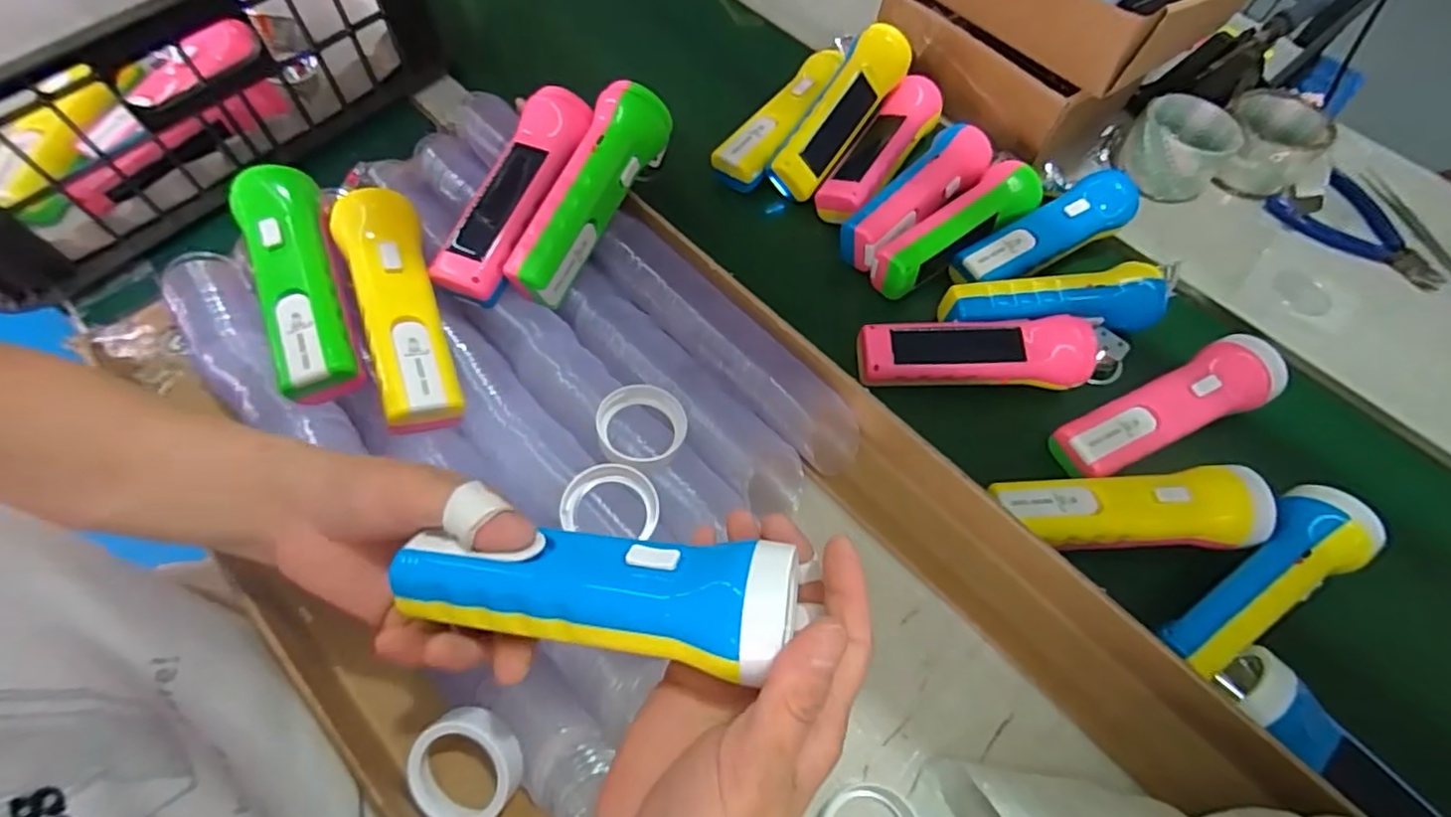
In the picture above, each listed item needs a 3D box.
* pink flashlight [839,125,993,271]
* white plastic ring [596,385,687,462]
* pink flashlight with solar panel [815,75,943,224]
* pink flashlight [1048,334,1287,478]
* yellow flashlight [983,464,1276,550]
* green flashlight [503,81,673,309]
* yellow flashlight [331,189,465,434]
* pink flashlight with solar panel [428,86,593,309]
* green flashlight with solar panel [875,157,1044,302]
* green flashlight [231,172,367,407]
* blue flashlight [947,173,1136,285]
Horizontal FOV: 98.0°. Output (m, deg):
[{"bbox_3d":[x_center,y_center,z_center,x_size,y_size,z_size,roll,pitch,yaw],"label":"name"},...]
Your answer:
[{"bbox_3d":[0.160,-0.175,0.516,0.046,0.034,0.166,40,68,15],"label":"pink flashlight"},{"bbox_3d":[-0.051,0.011,0.387,0.053,0.022,0.052,1,63,-3],"label":"white plastic ring"},{"bbox_3d":[0.133,-0.220,0.537,0.045,0.035,0.161,31,66,12],"label":"pink flashlight with solar panel"},{"bbox_3d":[0.306,0.003,0.442,0.179,0.043,0.047,-21,66,-13],"label":"pink flashlight"},{"bbox_3d":[0.251,0.065,0.400,0.160,0.043,0.047,1,63,-3],"label":"yellow flashlight"},{"bbox_3d":[-0.092,-0.144,0.420,0.048,0.039,0.159,25,77,9],"label":"green flashlight"},{"bbox_3d":[-0.196,-0.059,0.388,0.047,0.053,0.159,-20,66,-13],"label":"yellow flashlight"},{"bbox_3d":[-0.138,-0.143,0.417,0.044,0.029,0.157,21,77,7],"label":"pink flashlight with solar panel"},{"bbox_3d":[0.187,-0.143,0.504,0.158,0.040,0.043,-35,70,-19],"label":"green flashlight with solar panel"},{"bbox_3d":[-0.262,-0.076,0.391,0.043,0.053,0.152,-21,66,-14],"label":"green flashlight"},{"bbox_3d":[0.258,-0.139,0.510,0.164,0.046,0.044,-26,67,-15],"label":"blue flashlight"}]

